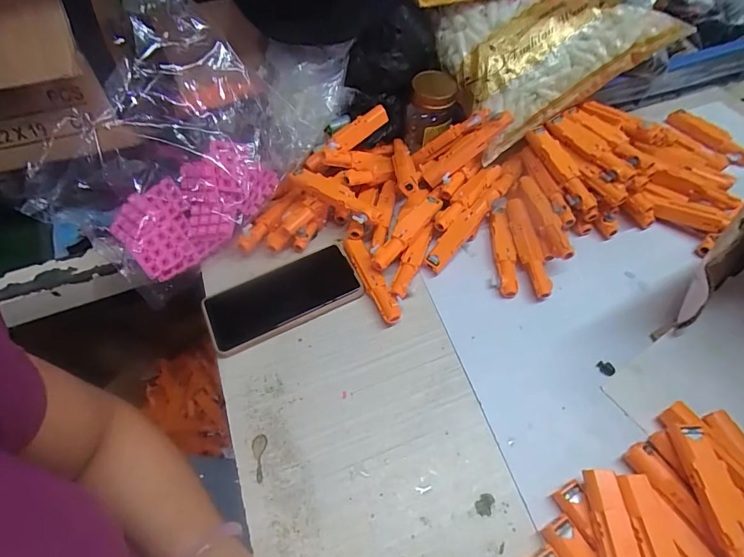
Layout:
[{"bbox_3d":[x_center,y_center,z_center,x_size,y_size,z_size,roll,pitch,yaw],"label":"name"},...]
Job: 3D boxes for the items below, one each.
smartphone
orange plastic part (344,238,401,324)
[{"bbox_3d":[-0.098,0.019,0.431,0.162,0.014,0.080,-25,58,-13],"label":"smartphone"},{"bbox_3d":[0.000,0.000,0.435,0.021,0.023,0.114,-22,57,-11],"label":"orange plastic part"}]

